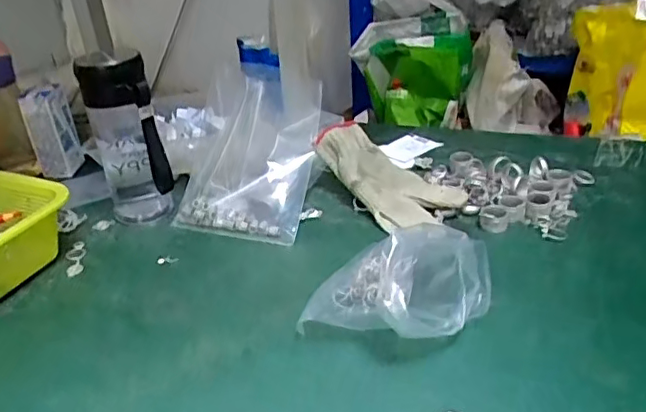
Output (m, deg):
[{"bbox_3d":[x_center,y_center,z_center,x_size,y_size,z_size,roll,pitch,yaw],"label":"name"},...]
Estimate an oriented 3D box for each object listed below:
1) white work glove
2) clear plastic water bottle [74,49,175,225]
[{"bbox_3d":[0.070,-0.034,0.649,0.094,0.042,0.177,-28,55,-35],"label":"white work glove"},{"bbox_3d":[-0.213,-0.073,0.636,0.064,0.188,0.079,-16,31,-19],"label":"clear plastic water bottle"}]

